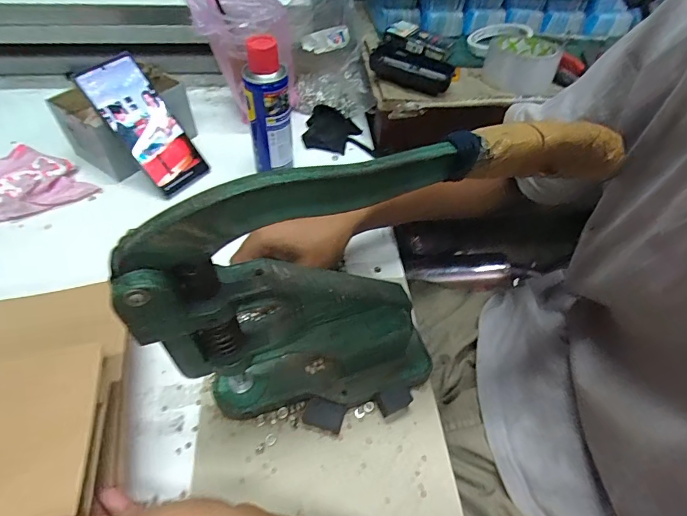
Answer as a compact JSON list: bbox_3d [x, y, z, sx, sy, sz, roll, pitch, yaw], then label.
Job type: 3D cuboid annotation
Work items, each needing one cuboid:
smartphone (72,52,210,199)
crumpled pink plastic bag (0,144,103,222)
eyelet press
[{"bbox_3d":[-0.239,-0.160,0.509,0.072,0.162,0.016,-45,24,-30],"label":"smartphone"},{"bbox_3d":[-0.400,-0.086,0.513,0.151,0.021,0.135,19,53,12],"label":"crumpled pink plastic bag"},{"bbox_3d":[0.032,0.032,0.294,0.300,0.227,0.061,-16,54,-14],"label":"eyelet press"}]

